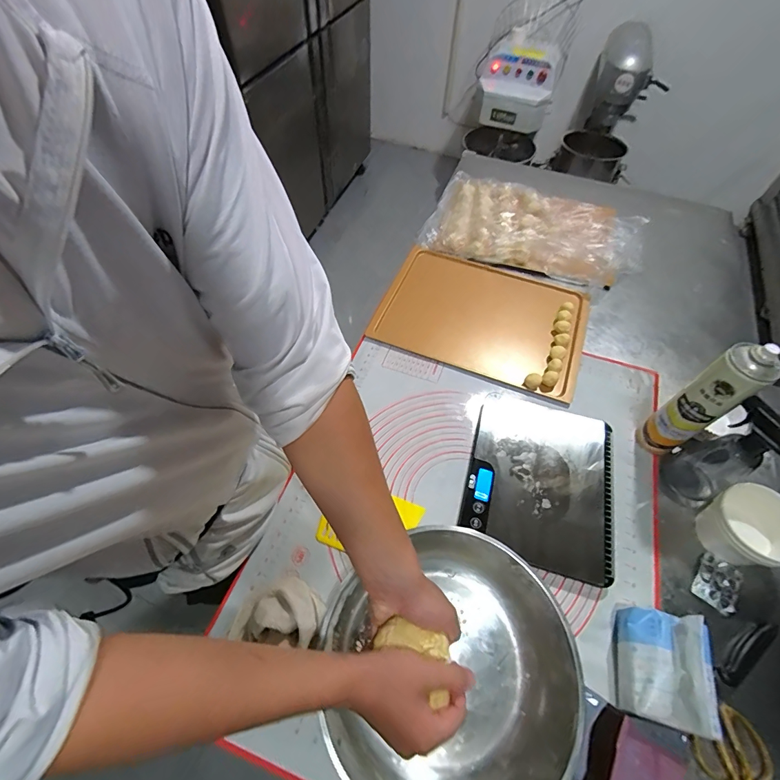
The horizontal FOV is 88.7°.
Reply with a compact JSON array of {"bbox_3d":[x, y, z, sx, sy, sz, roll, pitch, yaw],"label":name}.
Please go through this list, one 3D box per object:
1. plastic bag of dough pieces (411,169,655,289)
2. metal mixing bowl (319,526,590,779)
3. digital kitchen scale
[{"bbox_3d":[0.370,-0.425,1.016,0.521,0.065,0.341,17,59,9],"label":"plastic bag of dough pieces"},{"bbox_3d":[0.075,0.349,0.503,0.302,0.089,0.285,1,57,-1],"label":"metal mixing bowl"},{"bbox_3d":[0.257,0.147,0.678,0.236,0.031,0.291,15,58,8],"label":"digital kitchen scale"}]

